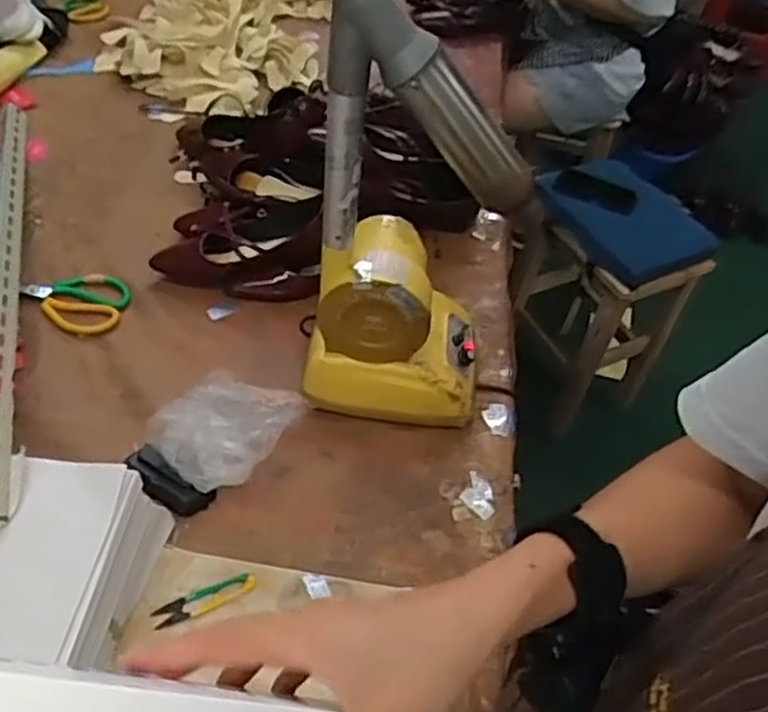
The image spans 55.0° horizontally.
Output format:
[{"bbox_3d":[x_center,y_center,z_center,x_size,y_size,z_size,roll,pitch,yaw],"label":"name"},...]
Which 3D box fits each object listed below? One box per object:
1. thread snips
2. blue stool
[{"bbox_3d":[-0.174,0.239,0.721,0.098,0.006,0.026,-18,53,-19],"label":"thread snips"},{"bbox_3d":[0.479,-0.136,1.633,0.320,0.498,0.320,-22,55,-23],"label":"blue stool"}]

